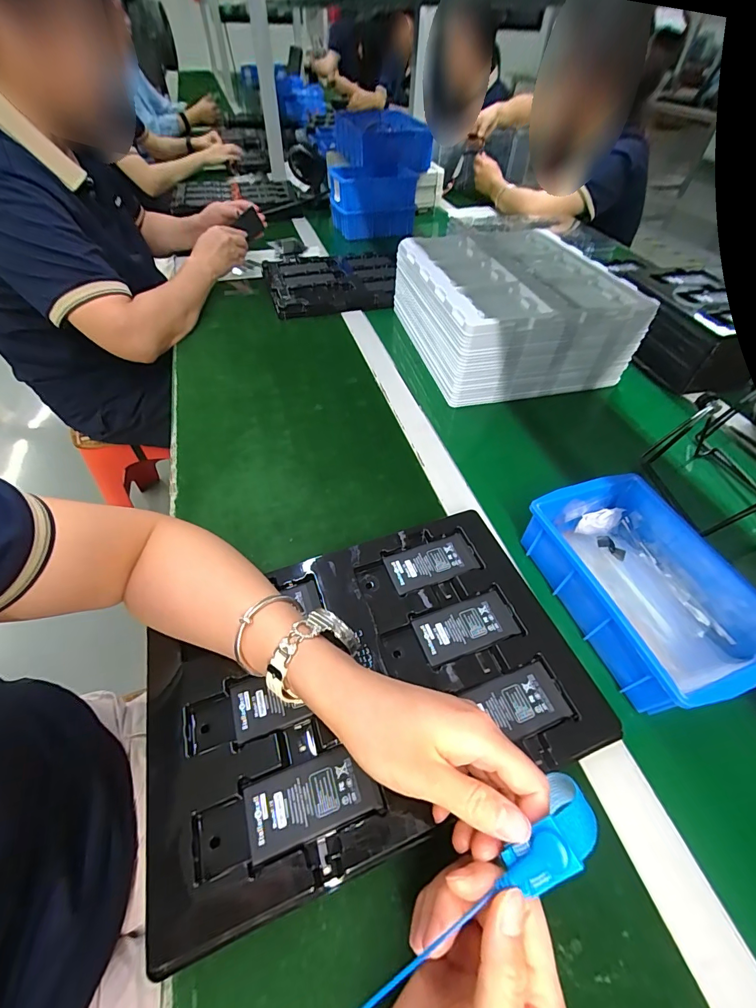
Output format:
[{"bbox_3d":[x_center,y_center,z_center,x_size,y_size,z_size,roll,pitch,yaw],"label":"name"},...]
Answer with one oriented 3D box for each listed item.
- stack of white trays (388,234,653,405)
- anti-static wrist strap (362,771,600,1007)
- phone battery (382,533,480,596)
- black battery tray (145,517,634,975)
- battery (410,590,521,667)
[{"bbox_3d":[0.205,-0.325,0.651,0.274,0.117,0.326,-10,52,-8],"label":"stack of white trays"},{"bbox_3d":[-0.004,0.243,0.190,0.289,0.026,0.030,-38,59,-7],"label":"anti-static wrist strap"},{"bbox_3d":[0.052,0.058,0.391,0.086,0.004,0.043,-16,53,-13],"label":"phone battery"},{"bbox_3d":[-0.010,0.139,0.329,0.327,0.030,0.224,-16,53,-13],"label":"black battery tray"},{"bbox_3d":[0.077,0.107,0.348,0.086,0.004,0.043,-16,53,-13],"label":"battery"}]

